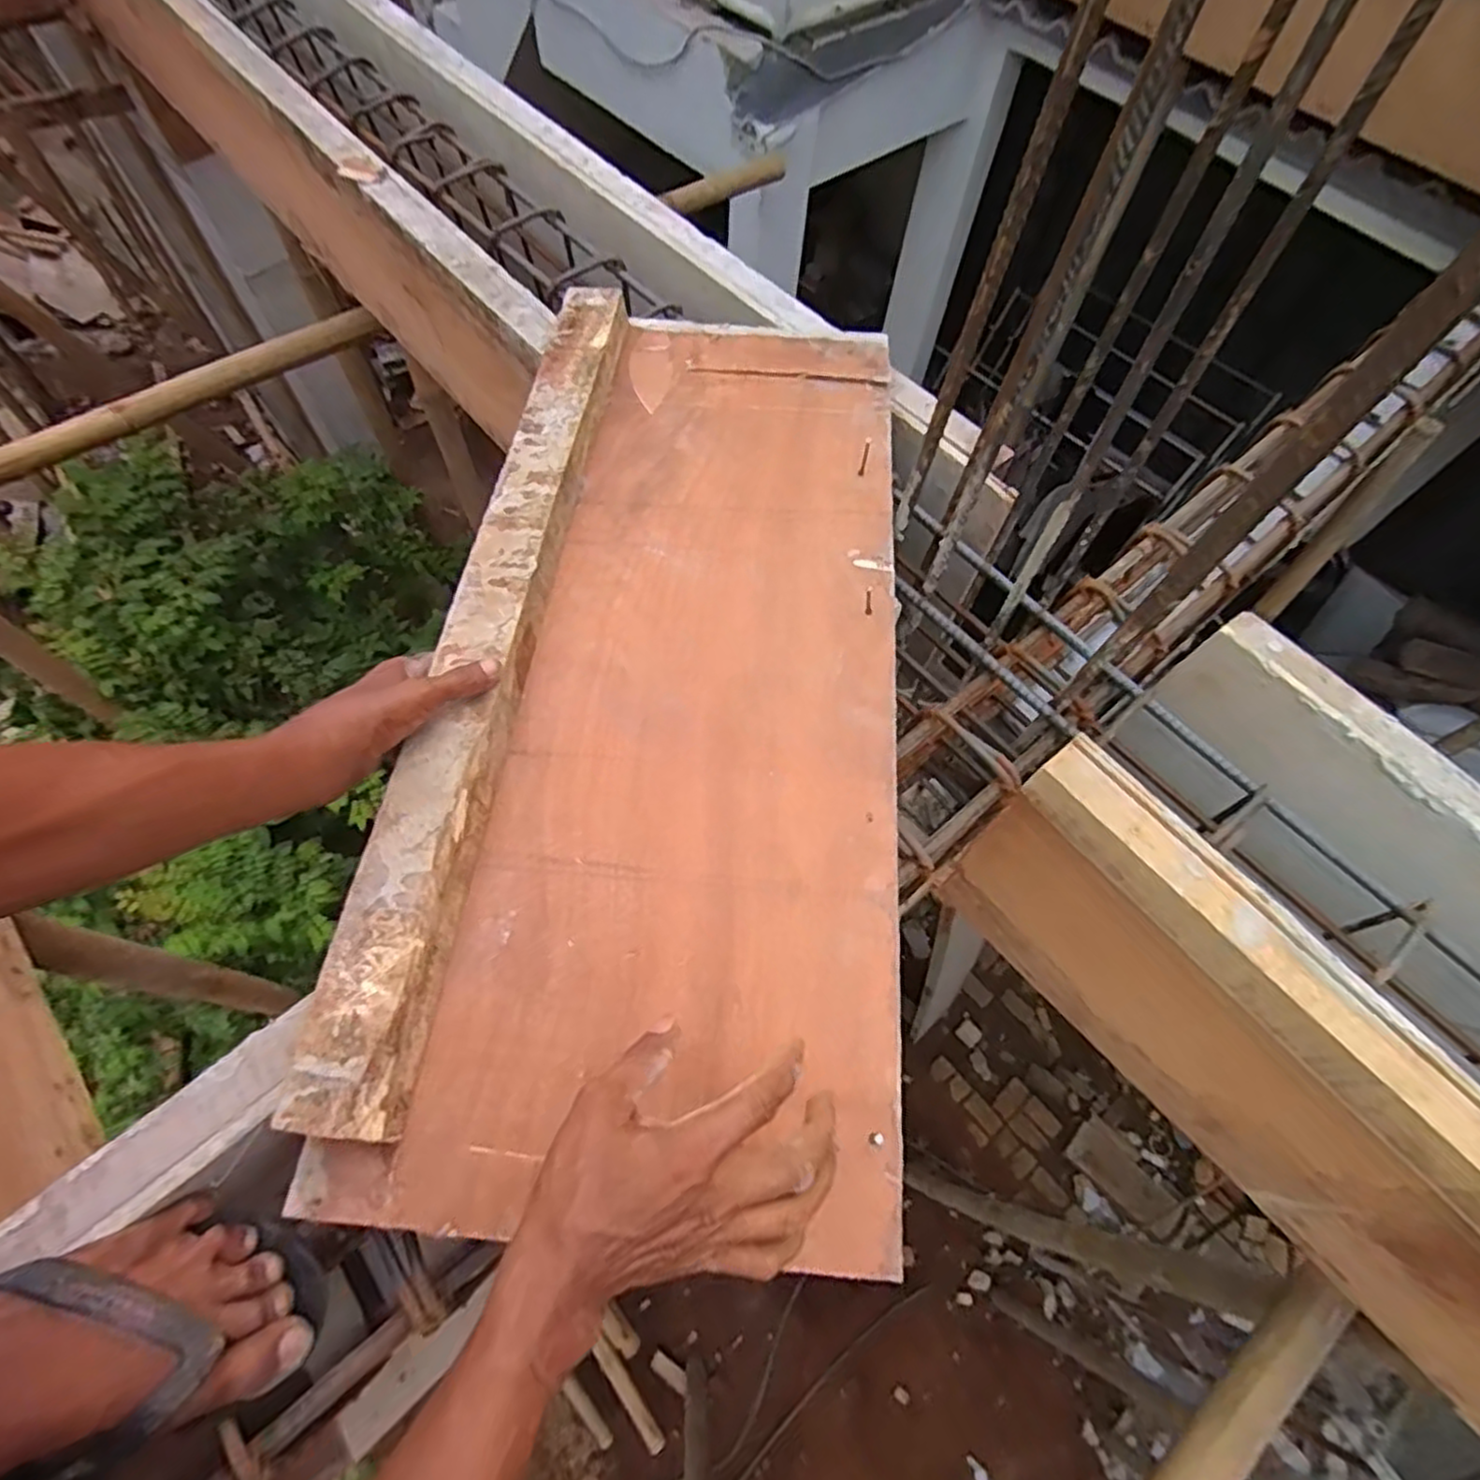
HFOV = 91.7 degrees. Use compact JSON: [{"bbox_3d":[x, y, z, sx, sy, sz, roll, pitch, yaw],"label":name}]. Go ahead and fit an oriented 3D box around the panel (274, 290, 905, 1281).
[{"bbox_3d":[-0.046,-0.077,0.576,0.345,0.046,0.804,7,60,0],"label":"panel"}]

